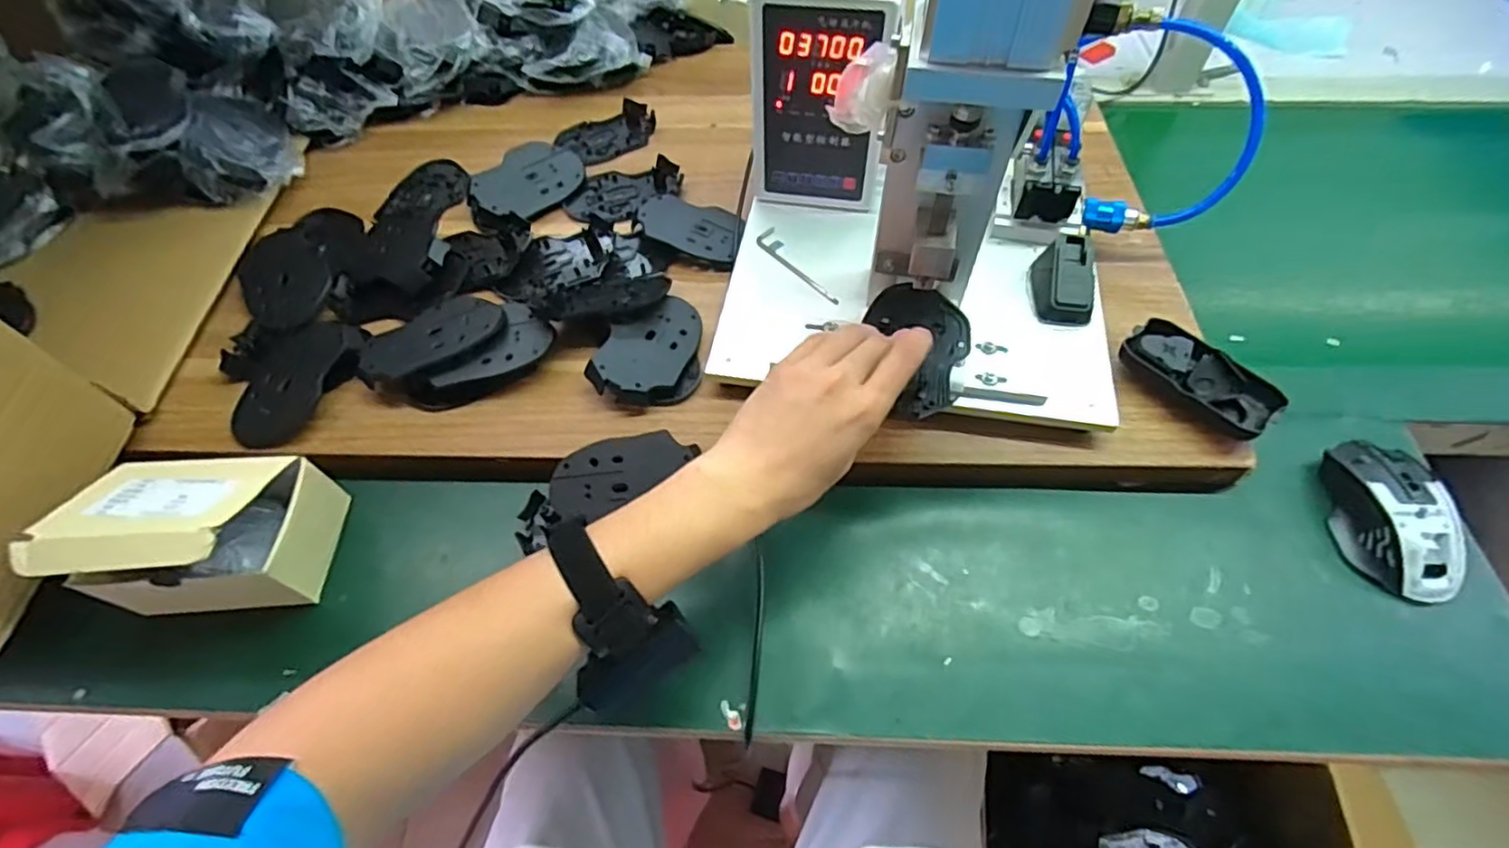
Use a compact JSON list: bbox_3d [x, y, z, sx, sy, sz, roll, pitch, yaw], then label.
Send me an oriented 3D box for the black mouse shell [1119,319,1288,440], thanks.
[{"bbox_3d":[0.332,-0.033,0.496,0.040,0.031,0.107,-41,65,-21],"label":"black mouse shell"}]

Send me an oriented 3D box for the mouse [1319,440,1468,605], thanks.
[{"bbox_3d":[0.445,0.063,0.458,0.063,0.035,0.109,6,58,6],"label":"mouse"}]

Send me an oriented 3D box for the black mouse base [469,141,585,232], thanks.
[{"bbox_3d":[-0.221,-0.241,0.649,0.074,0.024,0.112,22,61,15],"label":"black mouse base"}]

